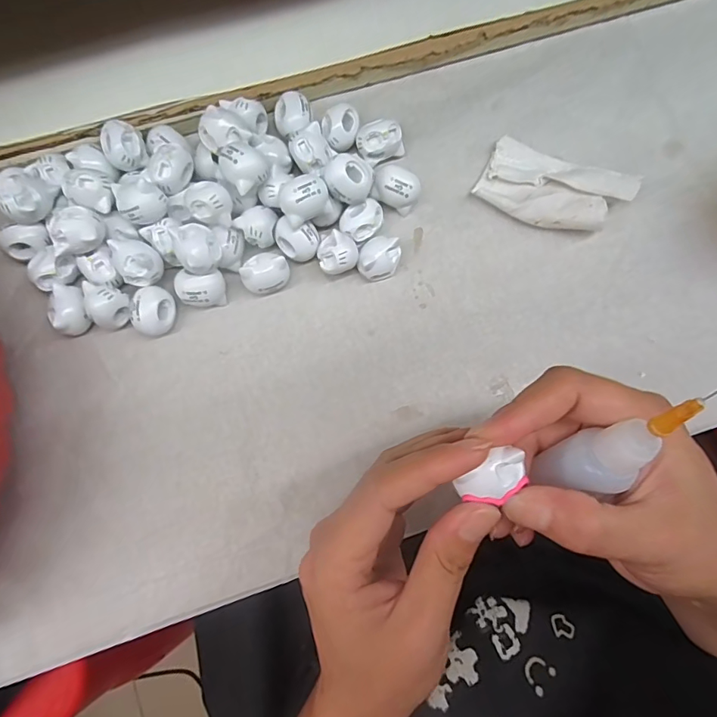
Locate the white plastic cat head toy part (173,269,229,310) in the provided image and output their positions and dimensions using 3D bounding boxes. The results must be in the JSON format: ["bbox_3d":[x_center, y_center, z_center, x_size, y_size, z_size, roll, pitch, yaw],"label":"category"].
[{"bbox_3d":[-0.083,-0.036,0.252,0.023,0.019,0.018,-10,78,-2],"label":"white plastic cat head toy part"}]

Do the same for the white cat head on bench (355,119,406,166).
[{"bbox_3d":[0.012,-0.123,0.265,0.026,0.017,0.018,-11,78,-2],"label":"white cat head on bench"}]

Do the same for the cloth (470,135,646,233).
[{"bbox_3d":[0.110,-0.097,0.265,0.076,0.015,0.044,28,80,6],"label":"cloth"}]

